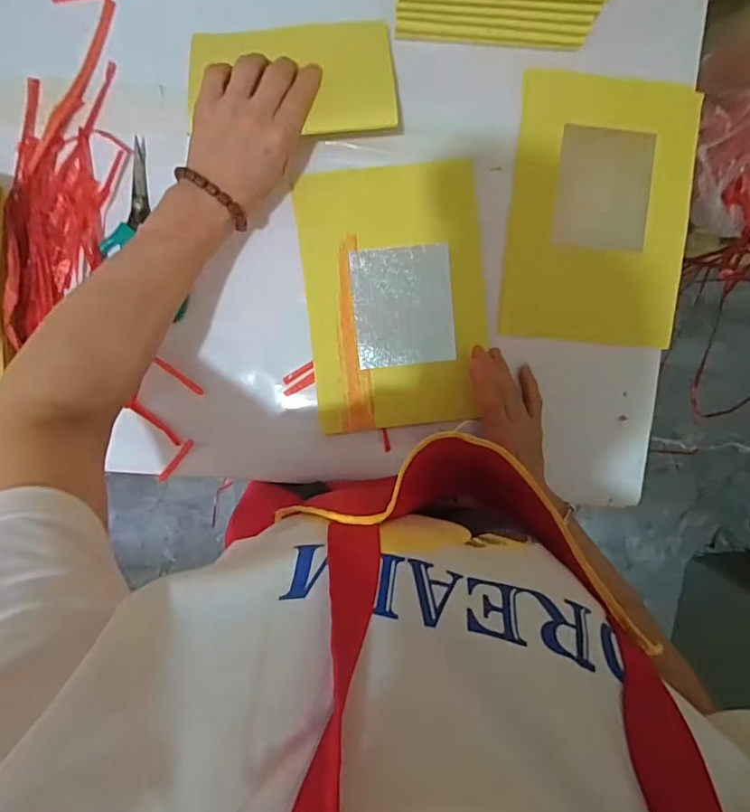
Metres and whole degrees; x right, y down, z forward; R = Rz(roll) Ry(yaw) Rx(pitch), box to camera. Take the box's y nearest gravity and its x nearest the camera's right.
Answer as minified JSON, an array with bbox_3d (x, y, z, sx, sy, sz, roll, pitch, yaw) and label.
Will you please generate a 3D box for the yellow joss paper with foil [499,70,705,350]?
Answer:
[{"bbox_3d":[0.201,-0.169,0.451,0.159,0.010,0.220,4,95,-2],"label":"yellow joss paper with foil"}]

